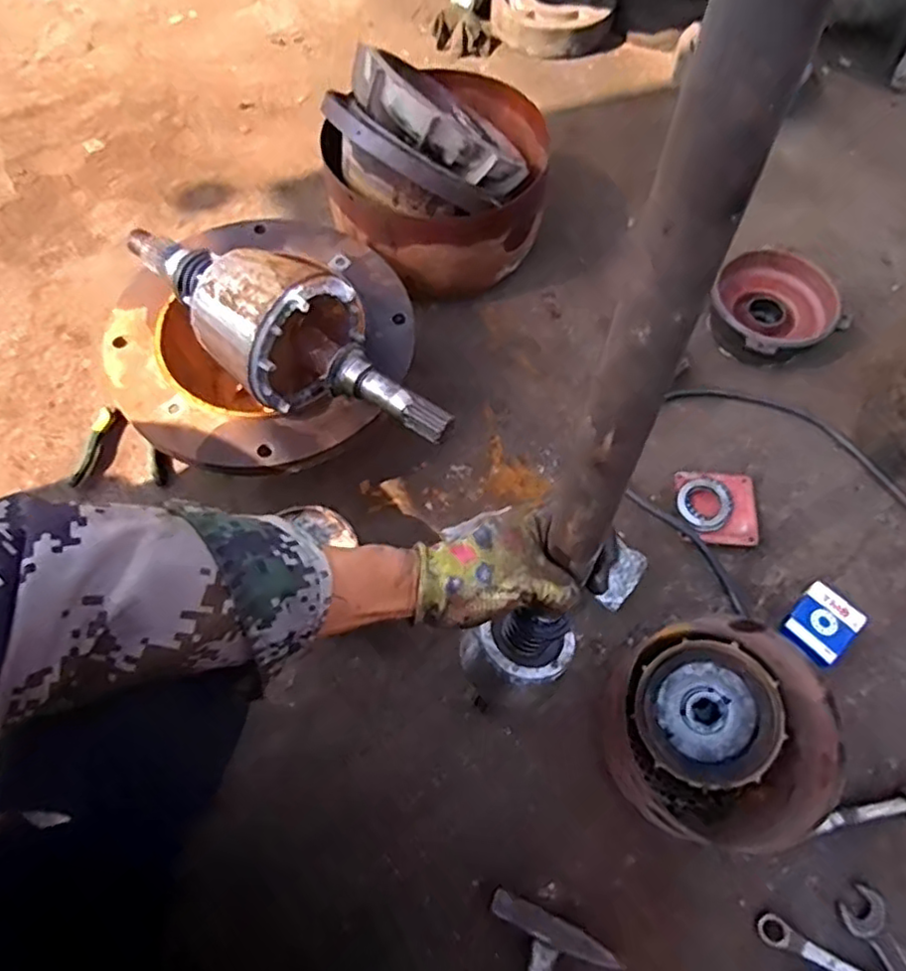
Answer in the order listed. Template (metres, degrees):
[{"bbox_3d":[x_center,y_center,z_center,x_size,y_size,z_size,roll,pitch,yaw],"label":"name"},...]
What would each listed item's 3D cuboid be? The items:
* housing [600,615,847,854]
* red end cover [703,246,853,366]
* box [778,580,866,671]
[{"bbox_3d":[0.263,0.255,0.666,0.211,0.103,0.202,0,64,0],"label":"housing"},{"bbox_3d":[0.451,-0.247,0.936,0.171,0.075,0.177,-35,68,-17],"label":"red end cover"},{"bbox_3d":[0.430,0.165,0.760,0.084,0.027,0.068,-39,71,-17],"label":"box"}]

